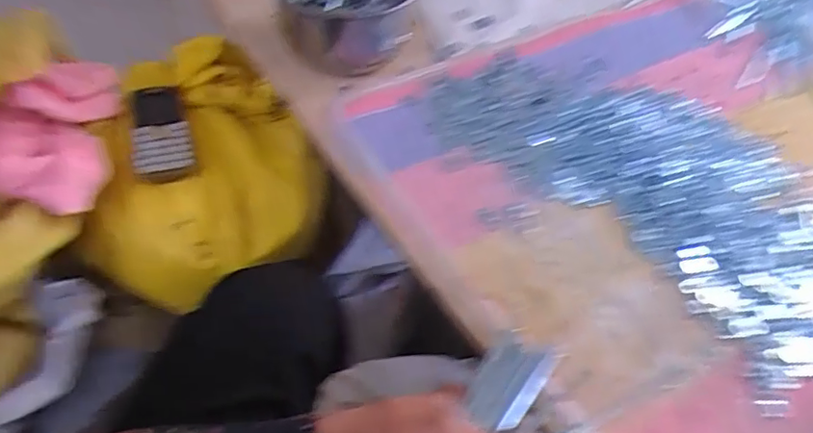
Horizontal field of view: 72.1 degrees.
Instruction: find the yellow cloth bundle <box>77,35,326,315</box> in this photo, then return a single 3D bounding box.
[{"bbox_3d":[-0.212,-0.052,0.625,0.234,0.126,0.268,6,51,-1],"label":"yellow cloth bundle"}]

